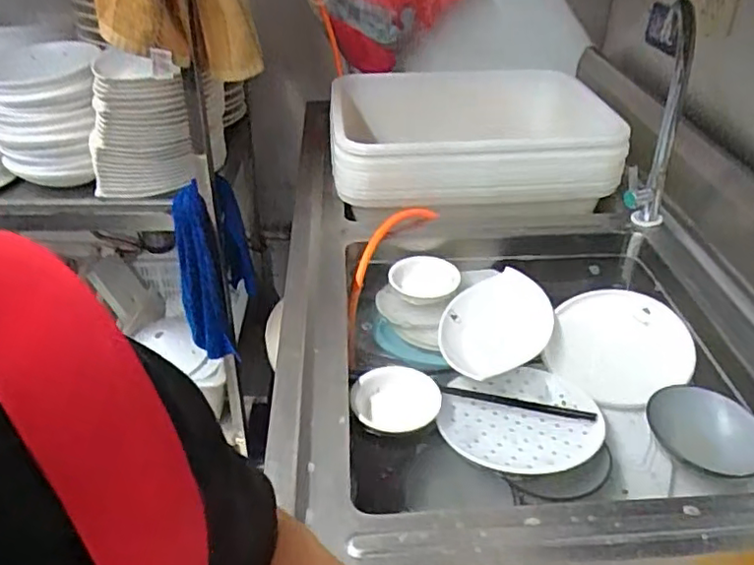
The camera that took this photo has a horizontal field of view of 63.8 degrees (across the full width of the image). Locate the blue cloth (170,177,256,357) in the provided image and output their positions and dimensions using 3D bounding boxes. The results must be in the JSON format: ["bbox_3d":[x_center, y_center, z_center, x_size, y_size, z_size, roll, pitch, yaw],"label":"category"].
[{"bbox_3d":[-0.322,-0.020,1.218,0.135,0.378,0.098,-7,36,-10],"label":"blue cloth"}]

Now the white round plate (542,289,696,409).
[{"bbox_3d":[0.351,0.096,0.877,0.186,0.160,0.017,11,1,22],"label":"white round plate"}]

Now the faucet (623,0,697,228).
[{"bbox_3d":[0.477,-0.277,1.003,0.069,0.322,0.193,14,38,18],"label":"faucet"}]

